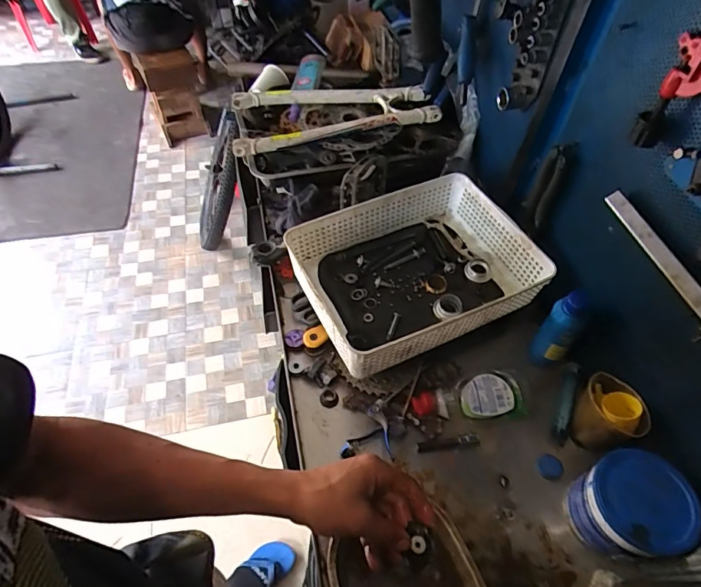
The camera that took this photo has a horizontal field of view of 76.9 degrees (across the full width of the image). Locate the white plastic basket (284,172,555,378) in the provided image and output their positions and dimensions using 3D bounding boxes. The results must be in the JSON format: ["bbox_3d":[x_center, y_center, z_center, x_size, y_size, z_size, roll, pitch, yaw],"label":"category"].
[{"bbox_3d":[0.095,-0.037,0.677,0.329,0.084,0.247,-21,56,-17],"label":"white plastic basket"}]

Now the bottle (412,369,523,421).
[{"bbox_3d":[0.160,0.144,0.618,0.144,0.046,0.059,-1,53,-2],"label":"bottle"}]

